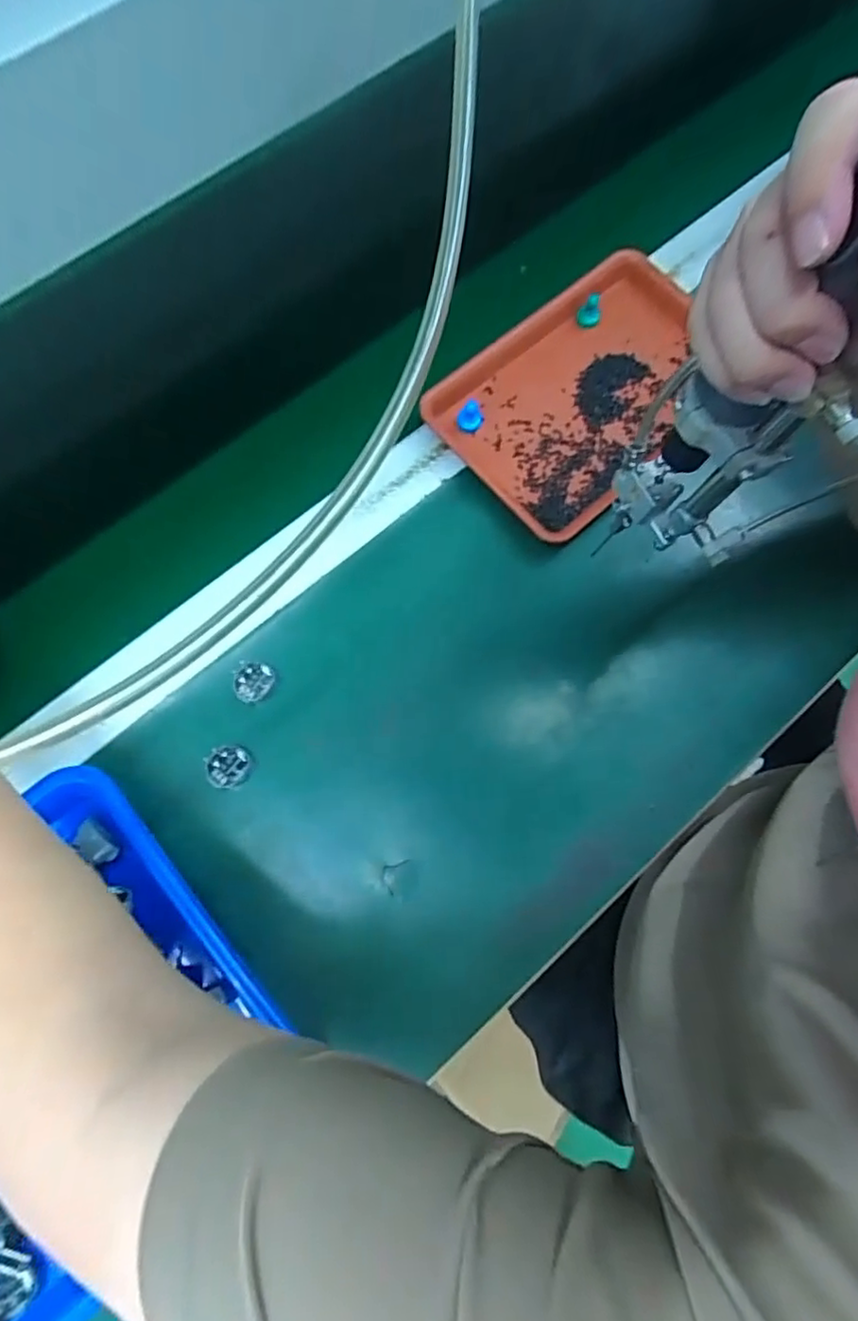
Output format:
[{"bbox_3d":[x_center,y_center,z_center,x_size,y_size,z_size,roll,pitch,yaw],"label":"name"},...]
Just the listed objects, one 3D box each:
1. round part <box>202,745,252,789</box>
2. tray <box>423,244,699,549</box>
[{"bbox_3d":[-0.131,0.069,0.414,0.024,0.016,0.028,22,75,6],"label":"round part"},{"bbox_3d":[0.127,-0.215,0.493,0.238,0.022,0.151,-42,78,-11],"label":"tray"}]

